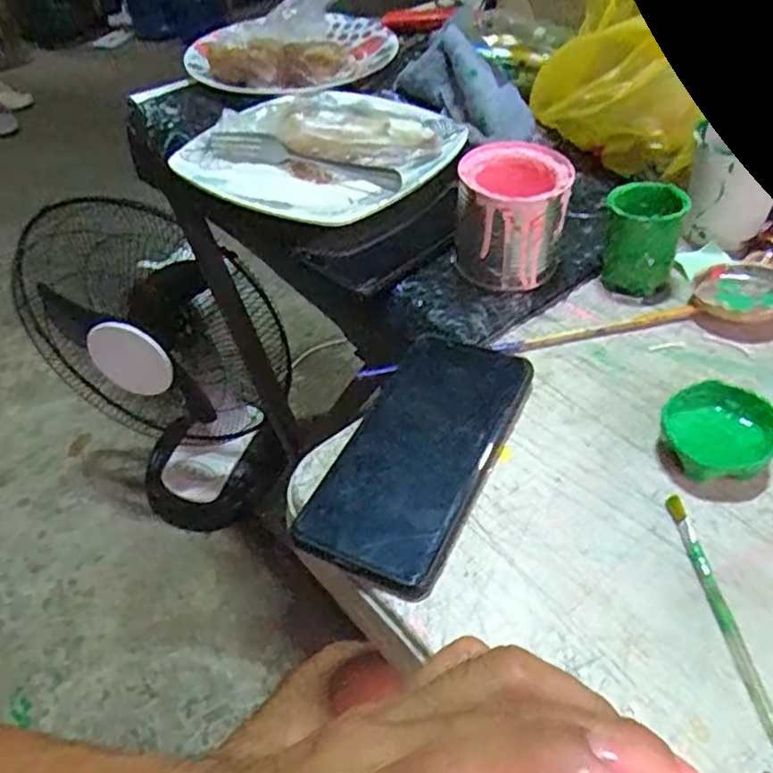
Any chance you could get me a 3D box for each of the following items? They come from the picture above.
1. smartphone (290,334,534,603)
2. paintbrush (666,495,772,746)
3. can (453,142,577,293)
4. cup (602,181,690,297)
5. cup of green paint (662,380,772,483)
[{"bbox_3d":[0.020,0.033,0.369,0.076,0.012,0.161,18,50,22],"label":"smartphone"},{"bbox_3d":[0.152,0.125,0.272,0.007,0.008,0.188,-7,45,-1],"label":"paintbrush"},{"bbox_3d":[0.084,-0.116,0.457,0.070,0.073,0.074,6,47,11],"label":"can"},{"bbox_3d":[0.170,-0.098,0.451,0.046,0.059,0.047,-3,46,3],"label":"cup"},{"bbox_3d":[0.172,0.025,0.352,0.052,0.023,0.053,-3,46,3],"label":"cup of green paint"}]

